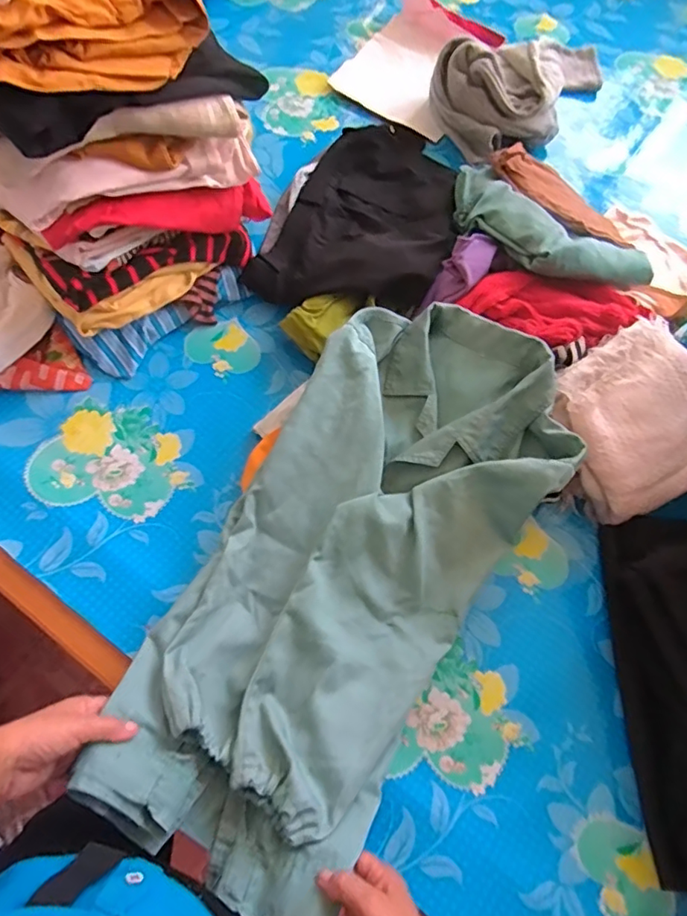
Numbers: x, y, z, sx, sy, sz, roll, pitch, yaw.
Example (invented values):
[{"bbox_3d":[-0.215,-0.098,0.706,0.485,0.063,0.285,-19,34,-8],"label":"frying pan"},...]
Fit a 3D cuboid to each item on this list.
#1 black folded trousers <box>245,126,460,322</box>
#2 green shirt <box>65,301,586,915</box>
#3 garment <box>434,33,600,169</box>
[{"bbox_3d":[0.054,-0.402,0.834,0.266,0.081,0.430,24,71,7],"label":"black folded trousers"},{"bbox_3d":[0.017,0.106,0.584,0.297,0.090,0.655,28,72,8],"label":"green shirt"},{"bbox_3d":[0.346,-0.677,0.921,0.372,0.134,0.201,-30,73,-12],"label":"garment"}]

